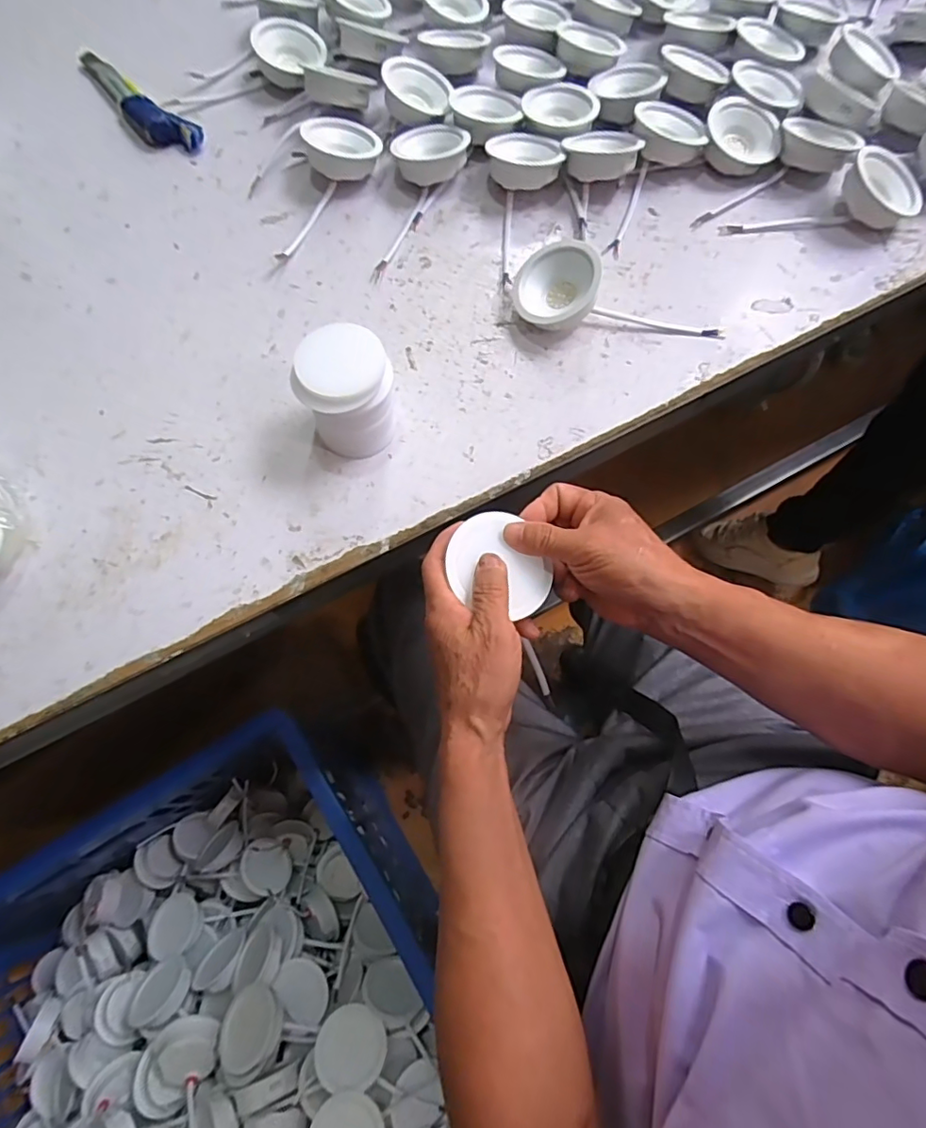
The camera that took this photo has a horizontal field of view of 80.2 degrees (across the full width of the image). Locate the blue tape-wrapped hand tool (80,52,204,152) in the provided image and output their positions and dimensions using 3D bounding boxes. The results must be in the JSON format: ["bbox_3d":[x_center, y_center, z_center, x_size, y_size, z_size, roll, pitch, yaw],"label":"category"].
[{"bbox_3d":[-0.334,-0.463,0.549,0.192,0.017,0.041,41,75,14],"label":"blue tape-wrapped hand tool"}]

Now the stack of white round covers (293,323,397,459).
[{"bbox_3d":[-0.081,-0.120,0.394,0.063,0.077,0.057,-16,71,-5],"label":"stack of white round covers"}]

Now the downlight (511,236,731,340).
[{"bbox_3d":[0.127,-0.222,0.449,0.167,0.039,0.066,-2,70,0],"label":"downlight"}]

